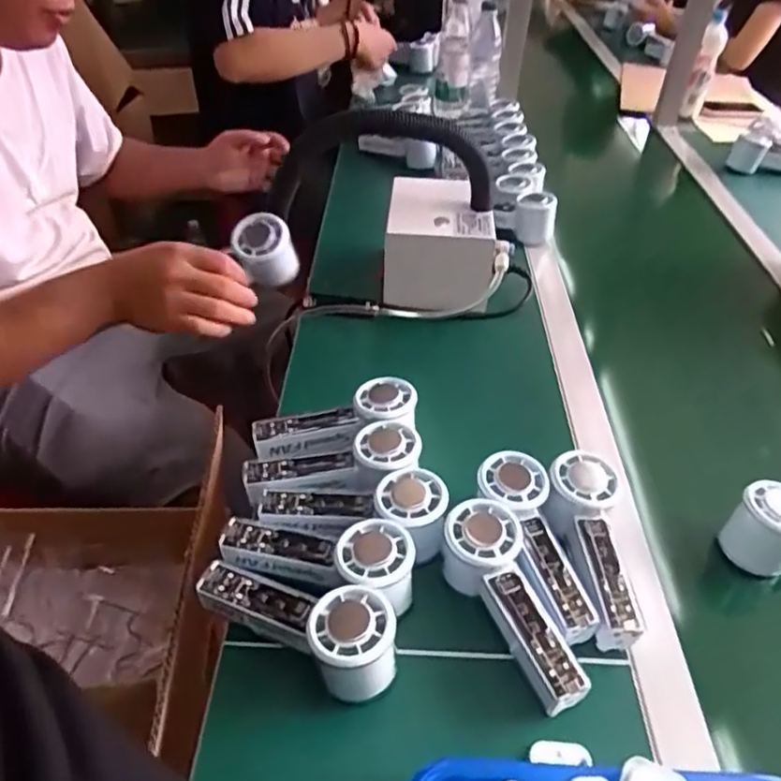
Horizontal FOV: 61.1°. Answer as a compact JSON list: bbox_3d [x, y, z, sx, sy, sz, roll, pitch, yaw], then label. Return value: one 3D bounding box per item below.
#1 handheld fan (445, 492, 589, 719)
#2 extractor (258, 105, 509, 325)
[{"bbox_3d":[0.088,0.159,0.491,0.055,0.061,0.154,-16,59,-22],"label":"handheld fan"},{"bbox_3d":[-0.001,-0.225,0.789,0.282,0.222,0.139,5,41,-1],"label":"extractor"}]

